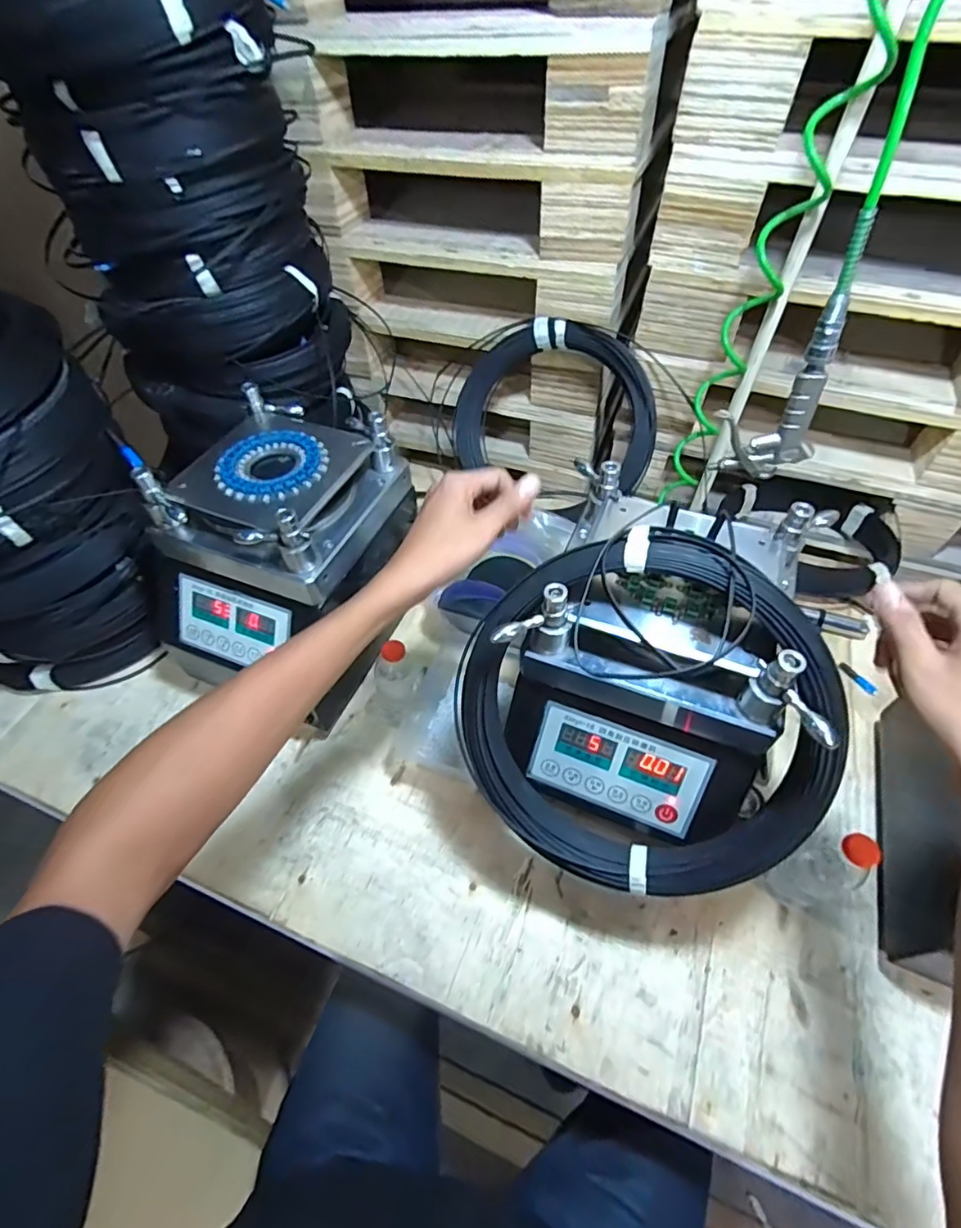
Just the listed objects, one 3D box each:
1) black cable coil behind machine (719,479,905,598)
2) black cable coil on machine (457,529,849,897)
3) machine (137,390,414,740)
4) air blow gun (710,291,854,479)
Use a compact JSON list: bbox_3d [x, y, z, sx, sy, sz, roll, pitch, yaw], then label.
[{"bbox_3d":[0.518,-0.127,0.863,0.259,0.071,0.225,36,62,26],"label":"black cable coil behind machine"},{"bbox_3d":[0.130,0.085,0.453,0.306,0.300,0.061,41,20,10],"label":"black cable coil on machine"},{"bbox_3d":[-0.229,-0.063,0.672,0.210,0.278,0.280,18,56,16],"label":"machine"},{"bbox_3d":[0.292,-0.208,0.517,0.089,0.164,0.032,-1,53,2],"label":"air blow gun"}]

